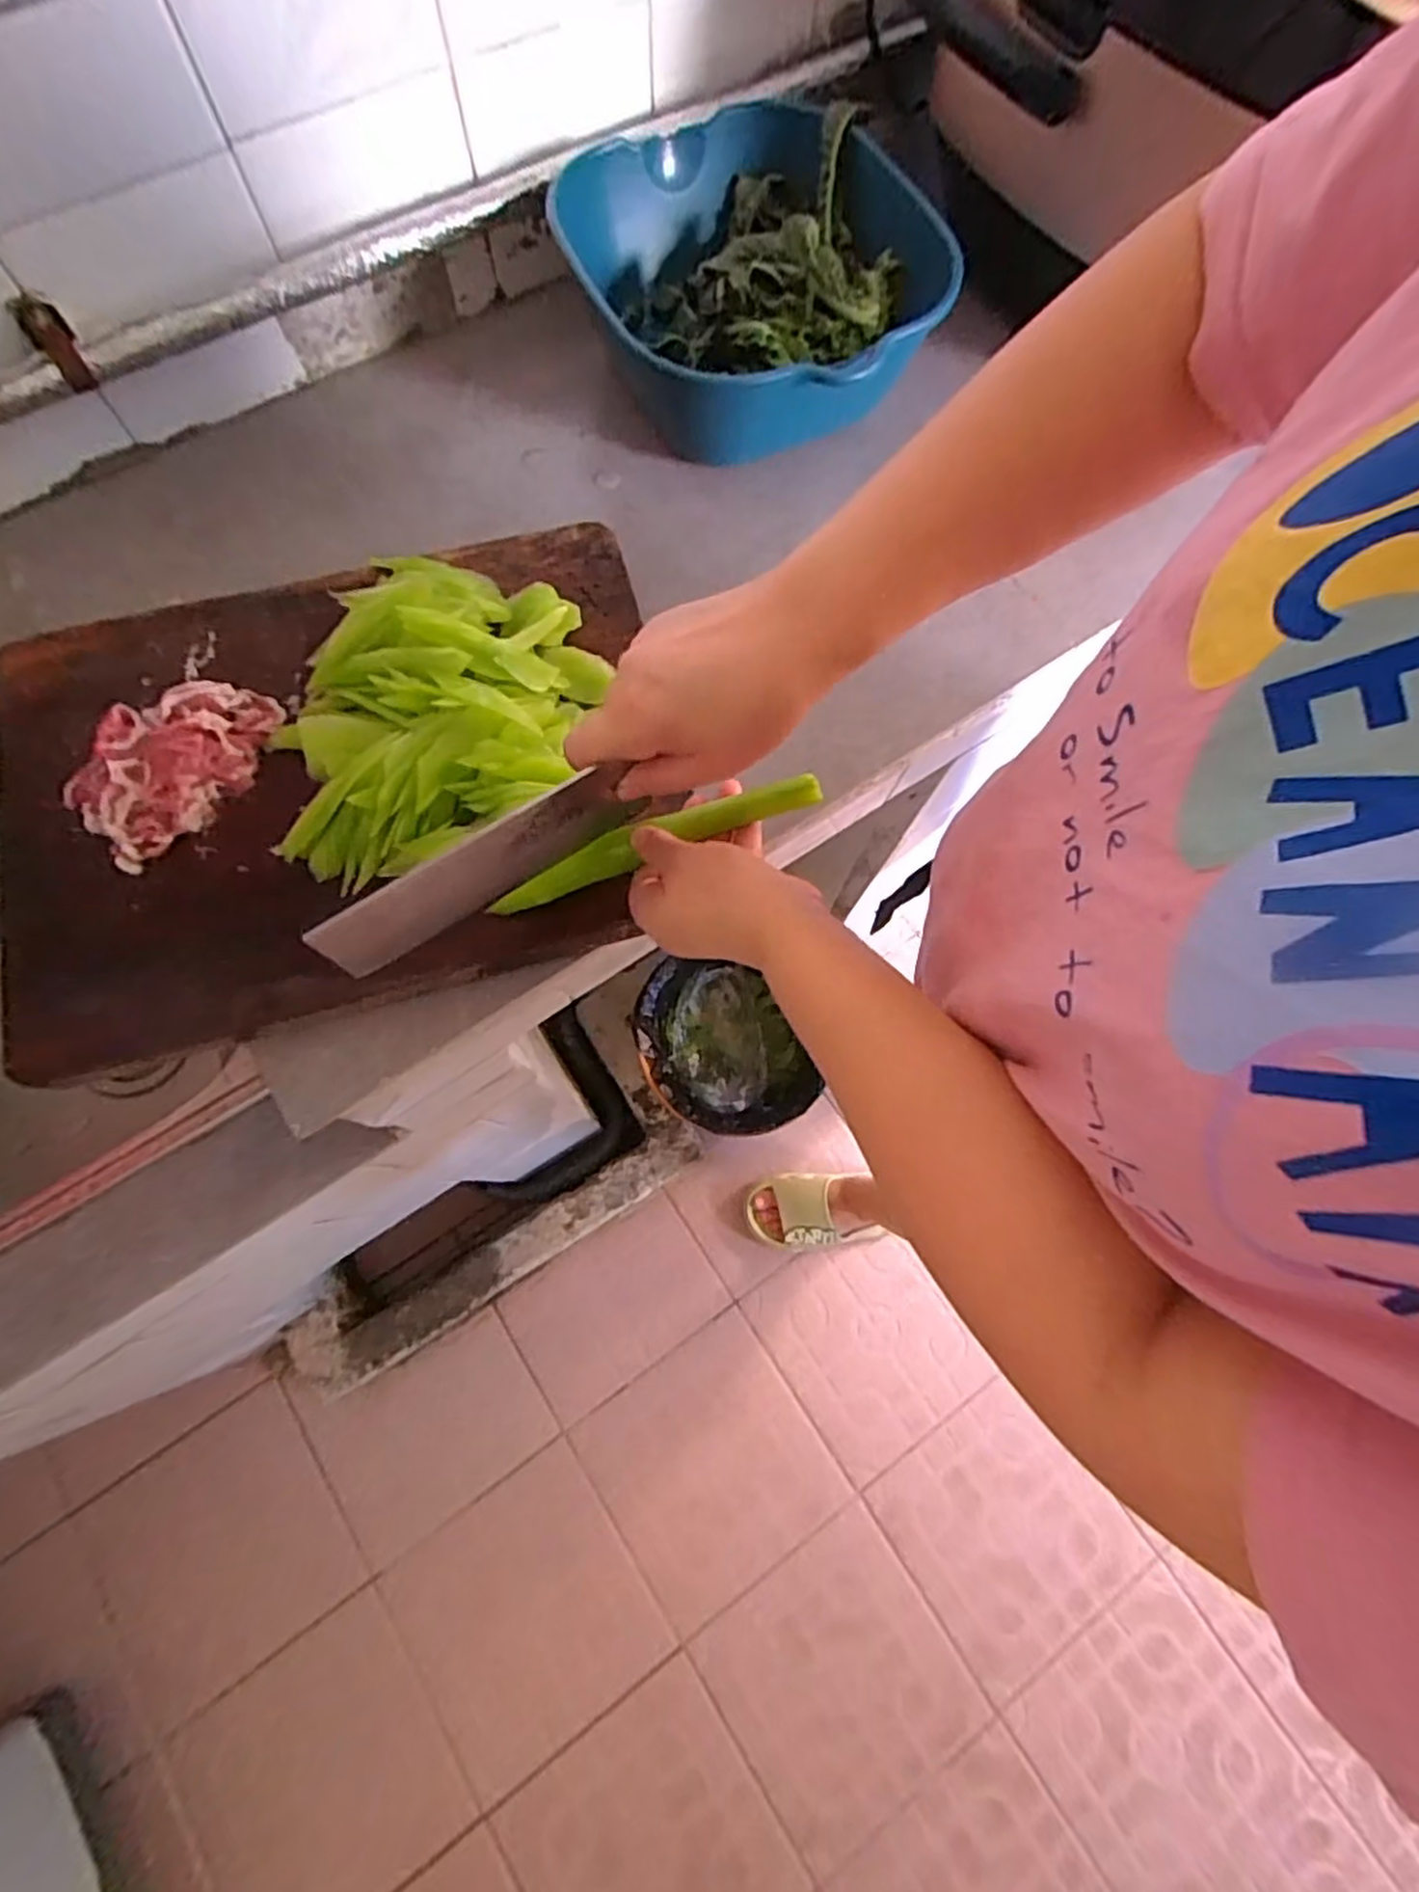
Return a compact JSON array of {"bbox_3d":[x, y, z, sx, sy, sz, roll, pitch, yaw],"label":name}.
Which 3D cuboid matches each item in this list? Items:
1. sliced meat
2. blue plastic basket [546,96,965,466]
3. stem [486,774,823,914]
[{"bbox_3d":[-0.325,-0.114,0.445,0.080,0.032,0.124,37,75,8],"label":"sliced meat"},{"bbox_3d":[0.034,-0.476,0.553,0.241,0.104,0.265,-24,75,-9],"label":"blue plastic basket"},{"bbox_3d":[-0.031,-0.059,0.409,0.189,0.019,0.023,-18,70,2],"label":"stem"}]

